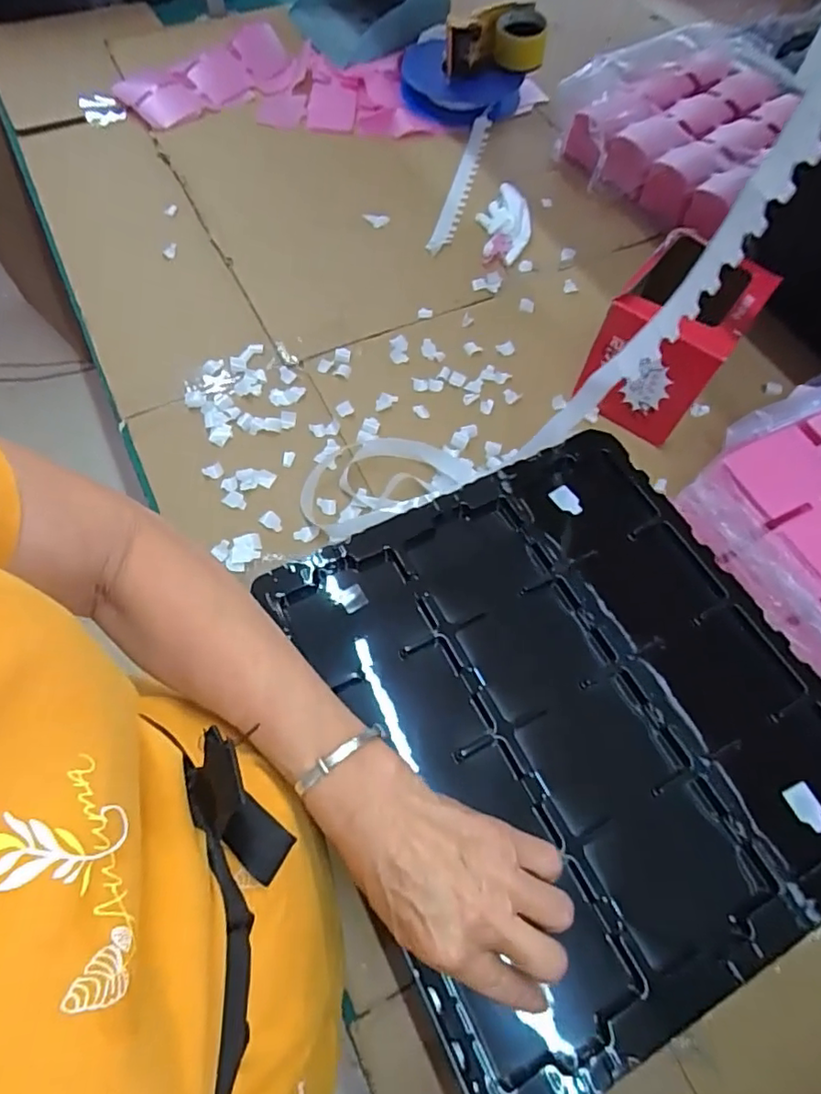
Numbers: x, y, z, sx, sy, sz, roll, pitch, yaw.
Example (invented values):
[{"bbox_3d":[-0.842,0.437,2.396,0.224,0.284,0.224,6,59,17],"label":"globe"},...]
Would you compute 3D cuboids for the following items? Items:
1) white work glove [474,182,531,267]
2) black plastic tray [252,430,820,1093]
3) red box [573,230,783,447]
[{"bbox_3d":[0.136,-0.474,0.854,0.076,0.023,0.153,8,63,4],"label":"white work glove"},{"bbox_3d":[0.116,0.107,0.426,0.335,0.023,0.365,-25,66,-12],"label":"black plastic tray"},{"bbox_3d":[0.290,-0.225,0.662,0.126,0.157,0.145,34,68,16],"label":"red box"}]

